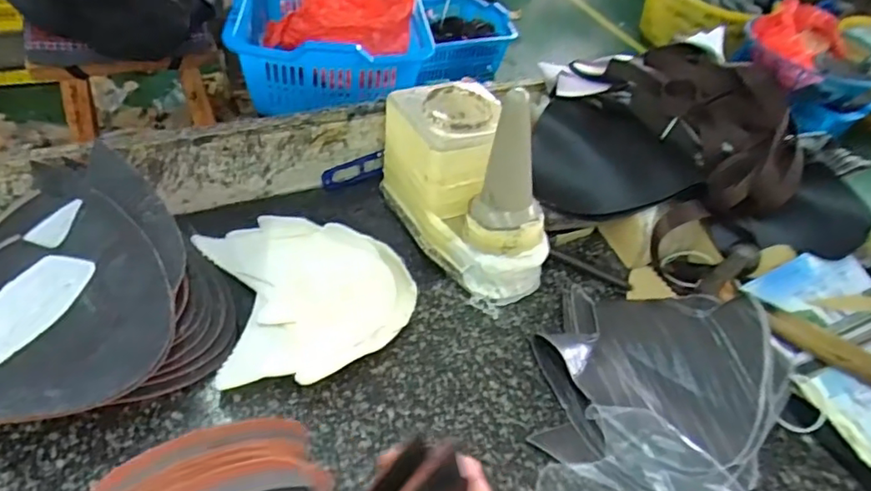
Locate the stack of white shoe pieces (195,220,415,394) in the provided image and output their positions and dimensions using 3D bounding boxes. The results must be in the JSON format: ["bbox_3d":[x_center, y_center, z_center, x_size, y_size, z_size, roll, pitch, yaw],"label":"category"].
[{"bbox_3d":[-0.110,0.036,0.522,0.165,0.025,0.202,-10,49,-19],"label":"stack of white shoe pieces"}]

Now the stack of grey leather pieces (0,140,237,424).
[{"bbox_3d":[-0.266,0.035,0.451,0.212,0.071,0.235,4,46,-7],"label":"stack of grey leather pieces"}]

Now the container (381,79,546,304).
[{"bbox_3d":[0.034,-0.068,0.549,0.098,0.162,0.210,-14,50,-22],"label":"container"}]

